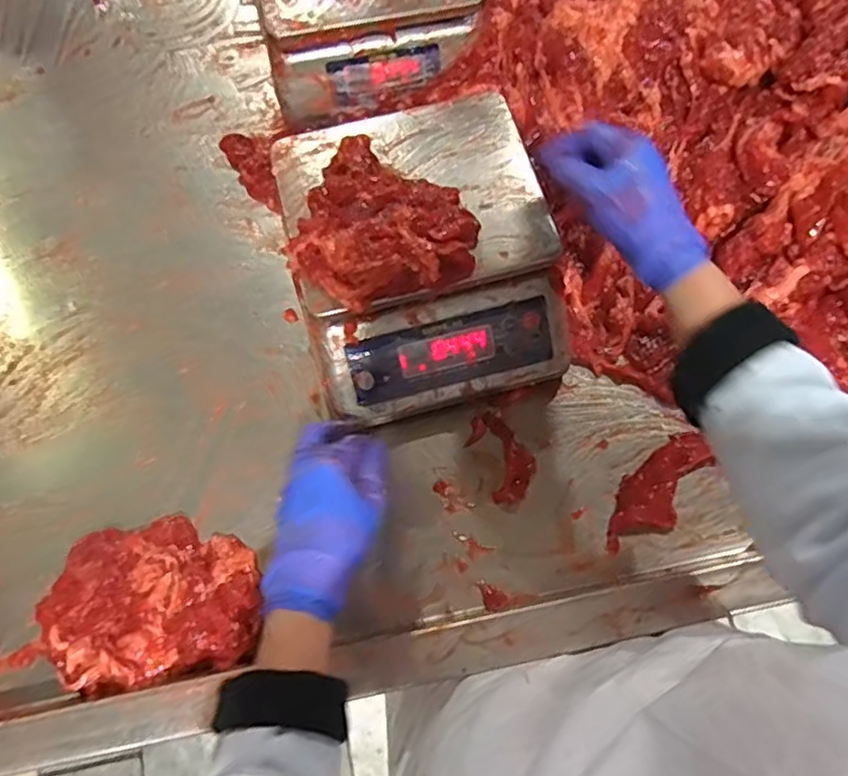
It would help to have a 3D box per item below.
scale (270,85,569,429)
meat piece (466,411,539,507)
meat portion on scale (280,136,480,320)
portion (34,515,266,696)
[{"bbox_3d":[-0.001,-0.118,0.592,0.222,0.109,0.266,-14,73,-2],"label":"scale"},{"bbox_3d":[0.070,0.063,0.584,0.049,0.004,0.085,-30,74,-7],"label":"meat piece"},{"bbox_3d":[-0.032,-0.132,0.516,0.147,0.042,0.136,-1,73,2],"label":"meat portion on scale"},{"bbox_3d":[-0.235,0.180,0.538,0.189,0.038,0.132,-13,73,-2],"label":"portion"}]

